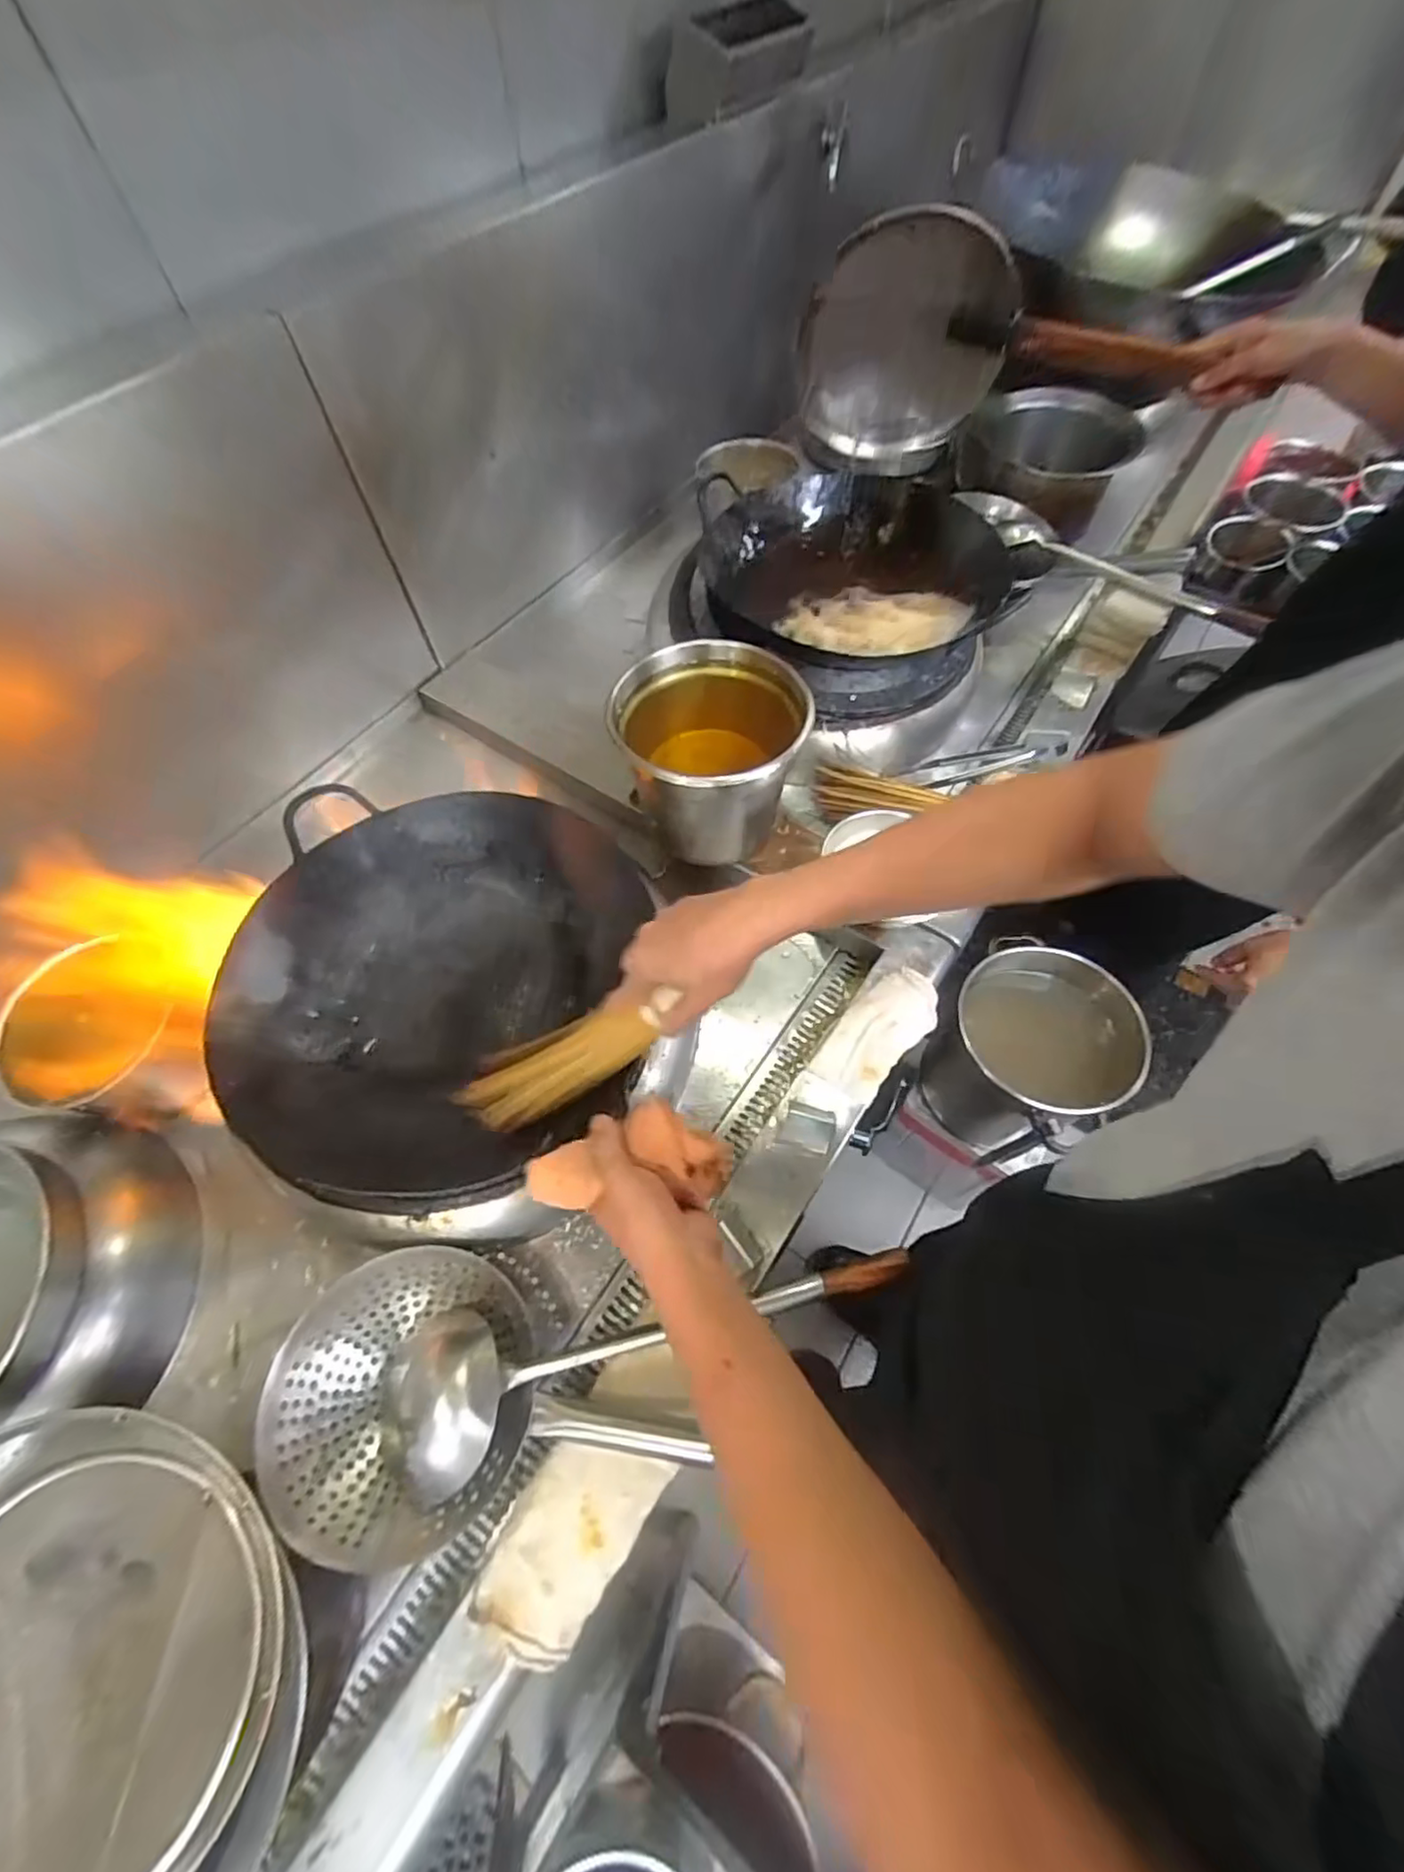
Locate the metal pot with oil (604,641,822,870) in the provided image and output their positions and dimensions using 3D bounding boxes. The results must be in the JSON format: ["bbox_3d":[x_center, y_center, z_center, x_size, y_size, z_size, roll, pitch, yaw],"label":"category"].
[{"bbox_3d":[0.013,-0.225,0.847,0.218,0.213,0.227,-1,60,2],"label":"metal pot with oil"}]

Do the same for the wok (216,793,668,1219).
[{"bbox_3d":[-0.271,0.054,0.700,0.380,0.127,0.413,2,60,4],"label":"wok"}]

